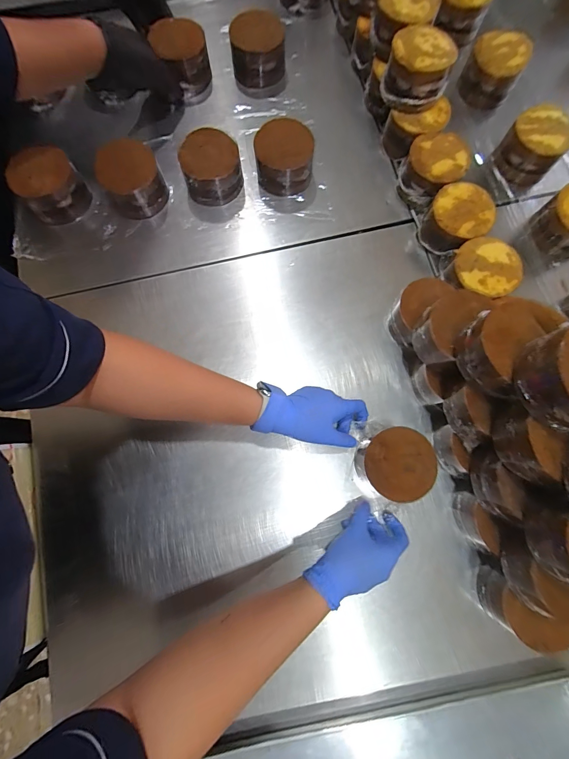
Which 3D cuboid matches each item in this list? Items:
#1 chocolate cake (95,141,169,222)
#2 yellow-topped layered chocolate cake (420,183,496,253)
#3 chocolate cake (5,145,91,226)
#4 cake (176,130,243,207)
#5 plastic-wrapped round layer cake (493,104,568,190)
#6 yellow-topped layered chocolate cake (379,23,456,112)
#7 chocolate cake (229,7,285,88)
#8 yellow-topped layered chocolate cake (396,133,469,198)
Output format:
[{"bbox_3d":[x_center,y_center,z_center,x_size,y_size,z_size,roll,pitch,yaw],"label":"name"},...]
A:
[{"bbox_3d":[-0.256,-0.332,0.555,0.096,0.075,0.092,-34,80,-7],"label":"chocolate cake"},{"bbox_3d":[0.279,-0.257,0.540,0.090,0.072,0.091,0,78,0],"label":"yellow-topped layered chocolate cake"},{"bbox_3d":[-0.391,-0.324,0.554,0.099,0.070,0.096,-35,80,-7],"label":"chocolate cake"},{"bbox_3d":[-0.124,-0.364,0.571,0.095,0.069,0.092,-10,78,-3],"label":"cake"},{"bbox_3d":[0.432,-0.405,0.575,0.097,0.076,0.084,40,80,8],"label":"plastic-wrapped round layer cake"},{"bbox_3d":[0.211,-0.493,0.524,0.099,0.071,0.088,20,78,4],"label":"yellow-topped layered chocolate cake"},{"bbox_3d":[-0.050,-0.623,0.627,0.097,0.078,0.101,-4,78,-1],"label":"chocolate cake"},{"bbox_3d":[0.247,-0.351,0.561,0.094,0.071,0.091,0,78,0],"label":"yellow-topped layered chocolate cake"}]

